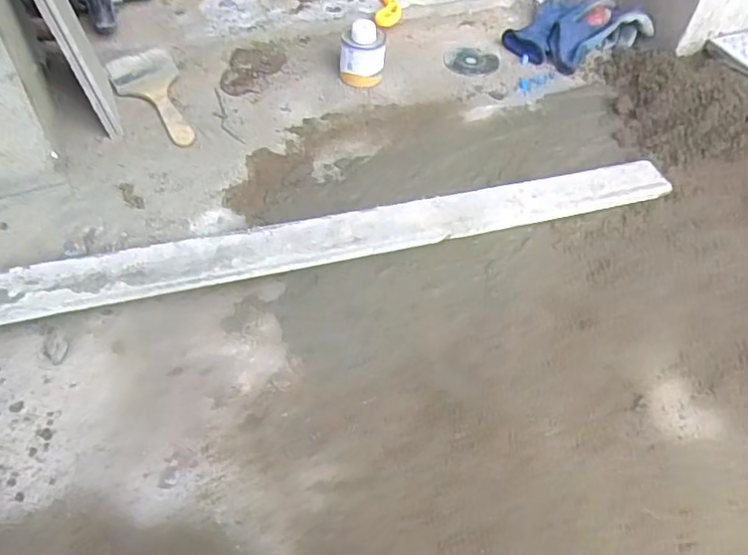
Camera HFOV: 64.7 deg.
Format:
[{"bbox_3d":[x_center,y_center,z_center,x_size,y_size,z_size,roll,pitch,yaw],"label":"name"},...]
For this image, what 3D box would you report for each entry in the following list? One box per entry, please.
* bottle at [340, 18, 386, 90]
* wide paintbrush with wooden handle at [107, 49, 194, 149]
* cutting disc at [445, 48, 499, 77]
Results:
[{"bbox_3d":[-0.017,-0.328,0.866,0.065,0.080,0.058,5,54,0],"label":"bottle"},{"bbox_3d":[-0.301,-0.254,0.829,0.092,0.012,0.210,-26,60,-21],"label":"wide paintbrush with wooden handle"},{"bbox_3d":[0.158,-0.349,0.954,0.085,0.004,0.085,4,54,-1],"label":"cutting disc"}]

